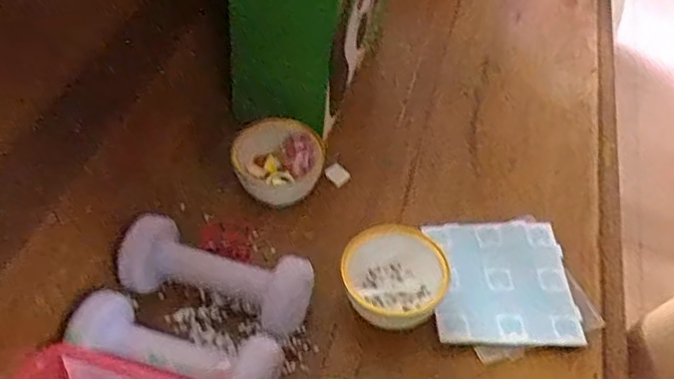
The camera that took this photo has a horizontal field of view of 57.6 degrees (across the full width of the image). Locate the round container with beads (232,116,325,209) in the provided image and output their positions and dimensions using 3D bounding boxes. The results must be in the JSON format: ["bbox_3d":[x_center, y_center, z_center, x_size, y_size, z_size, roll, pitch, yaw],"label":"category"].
[{"bbox_3d":[-0.066,-0.030,0.685,0.093,0.063,0.091,4,48,-4],"label":"round container with beads"}]

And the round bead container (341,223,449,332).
[{"bbox_3d":[0.054,0.084,0.591,0.096,0.046,0.101,4,48,-4],"label":"round bead container"}]

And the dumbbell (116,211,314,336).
[{"bbox_3d":[-0.110,0.075,0.577,0.178,0.066,0.081,18,48,8],"label":"dumbbell"}]

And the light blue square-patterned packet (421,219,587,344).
[{"bbox_3d":[0.165,0.090,0.618,0.137,0.014,0.142,3,48,-5],"label":"light blue square-patterned packet"}]

